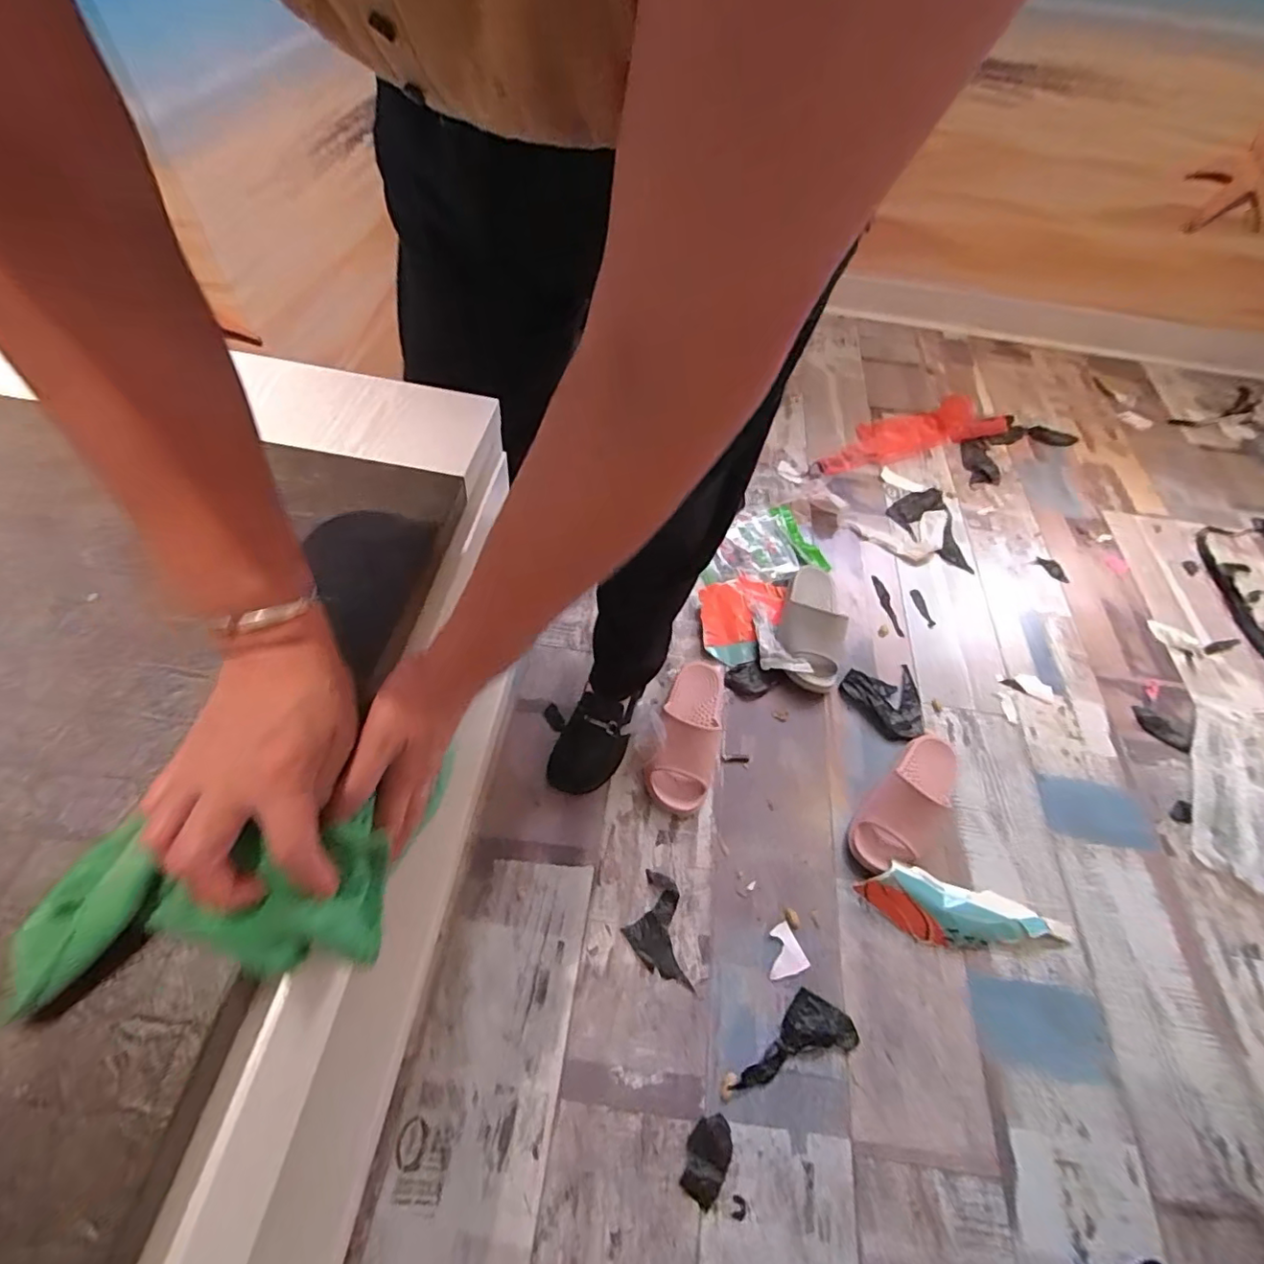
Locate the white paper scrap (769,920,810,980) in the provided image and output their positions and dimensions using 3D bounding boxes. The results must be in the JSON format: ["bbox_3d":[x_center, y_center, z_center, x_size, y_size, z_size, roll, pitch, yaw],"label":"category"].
[{"bbox_3d":[0.196,0.410,0.733,0.051,0.004,0.058,-8,56,-10],"label":"white paper scrap"}]

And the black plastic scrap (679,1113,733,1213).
[{"bbox_3d":[0.081,0.568,0.612,0.044,0.004,0.075,28,57,15],"label":"black plastic scrap"}]

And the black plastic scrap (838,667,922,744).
[{"bbox_3d":[0.422,0.120,0.944,0.132,0.012,0.132,-2,55,-6],"label":"black plastic scrap"}]

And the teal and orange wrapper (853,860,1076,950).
[{"bbox_3d":[0.447,0.377,0.750,0.274,0.038,0.083,14,55,5],"label":"teal and orange wrapper"}]

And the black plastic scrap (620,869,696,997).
[{"bbox_3d":[0.029,0.385,0.735,0.075,0.005,0.135,-2,55,-6],"label":"black plastic scrap"}]

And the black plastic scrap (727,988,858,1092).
[{"bbox_3d":[0.185,0.481,0.676,0.157,0.008,0.067,-11,56,-12],"label":"black plastic scrap"}]

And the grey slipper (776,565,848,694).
[{"bbox_3d":[0.322,-0.016,0.996,0.109,0.074,0.282,17,55,8],"label":"grey slipper"}]

